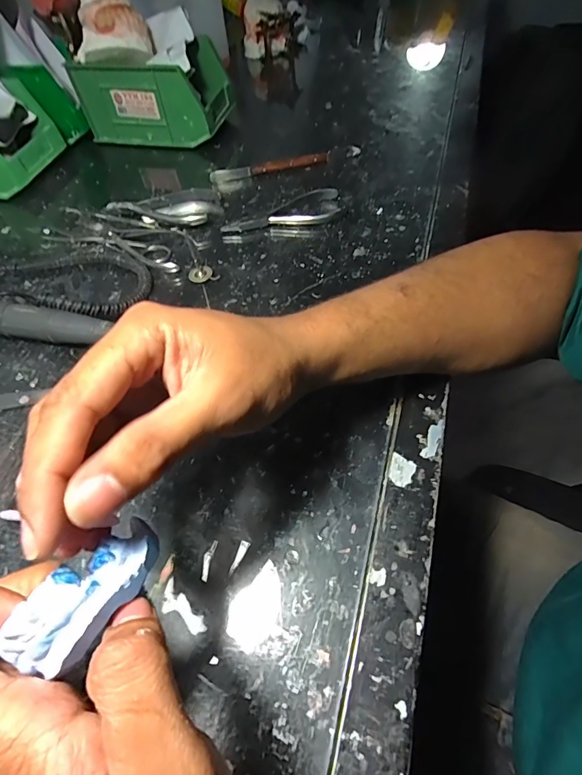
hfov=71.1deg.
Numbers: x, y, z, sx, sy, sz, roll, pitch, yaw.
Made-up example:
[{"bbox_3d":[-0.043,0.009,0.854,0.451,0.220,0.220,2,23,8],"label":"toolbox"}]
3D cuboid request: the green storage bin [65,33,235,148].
[{"bbox_3d":[-0.167,-0.373,0.515,0.164,0.084,0.097,10,57,10],"label":"green storage bin"}]

